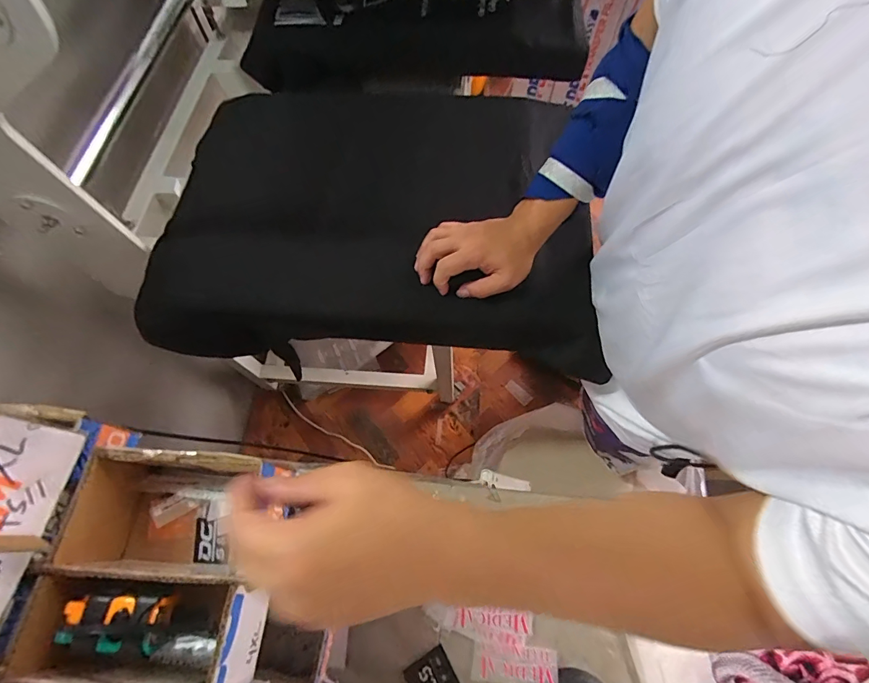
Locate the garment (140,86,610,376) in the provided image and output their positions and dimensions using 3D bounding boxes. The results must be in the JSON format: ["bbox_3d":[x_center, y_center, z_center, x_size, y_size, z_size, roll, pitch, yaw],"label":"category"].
[{"bbox_3d":[-0.085,-0.189,0.616,0.612,0.139,0.460,3,66,4],"label":"garment"}]

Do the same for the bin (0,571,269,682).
[{"bbox_3d":[-0.212,0.221,0.307,0.161,0.066,0.082,2,66,4],"label":"bin"}]

